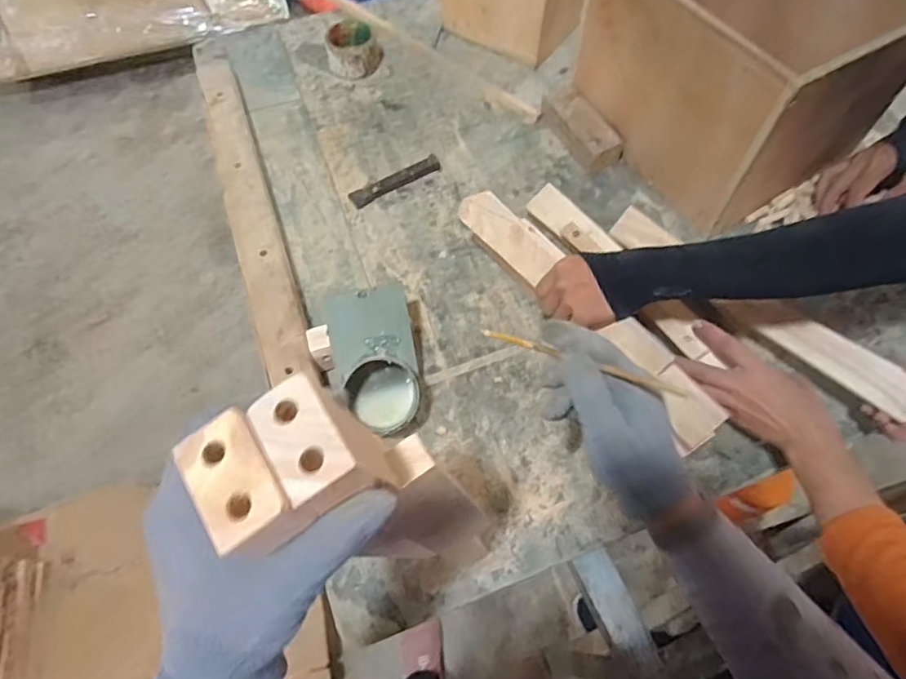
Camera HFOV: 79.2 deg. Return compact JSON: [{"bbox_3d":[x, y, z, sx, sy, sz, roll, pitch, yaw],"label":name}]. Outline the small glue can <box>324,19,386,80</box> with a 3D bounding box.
[{"bbox_3d":[-0.165,-0.488,0.923,0.091,0.047,0.096,-10,62,-3],"label":"small glue can"}]

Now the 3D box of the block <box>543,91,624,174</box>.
[{"bbox_3d":[0.191,-0.316,0.820,0.057,0.042,0.141,-24,64,-11],"label":"block"}]

